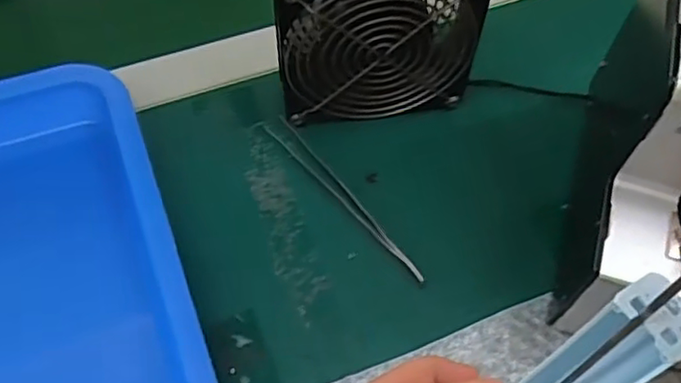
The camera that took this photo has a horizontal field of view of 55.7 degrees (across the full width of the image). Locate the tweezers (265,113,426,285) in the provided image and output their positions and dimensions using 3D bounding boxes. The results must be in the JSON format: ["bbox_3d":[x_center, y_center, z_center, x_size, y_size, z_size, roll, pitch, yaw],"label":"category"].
[{"bbox_3d":[0.003,0.002,0.396,0.015,0.006,0.141,-35,65,-21],"label":"tweezers"}]

